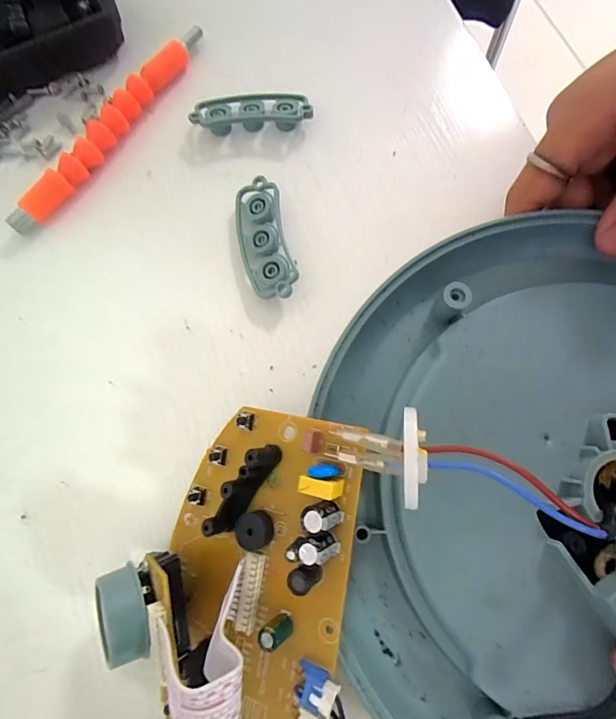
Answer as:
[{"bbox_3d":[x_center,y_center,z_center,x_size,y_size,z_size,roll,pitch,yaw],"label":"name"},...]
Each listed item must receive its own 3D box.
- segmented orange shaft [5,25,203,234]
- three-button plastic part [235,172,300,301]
[{"bbox_3d":[-0.114,-0.139,0.240,0.013,0.015,0.165,30,77,7],"label":"segmented orange shaft"},{"bbox_3d":[-0.025,-0.065,0.223,0.026,0.013,0.070,-12,75,-4],"label":"three-button plastic part"}]

